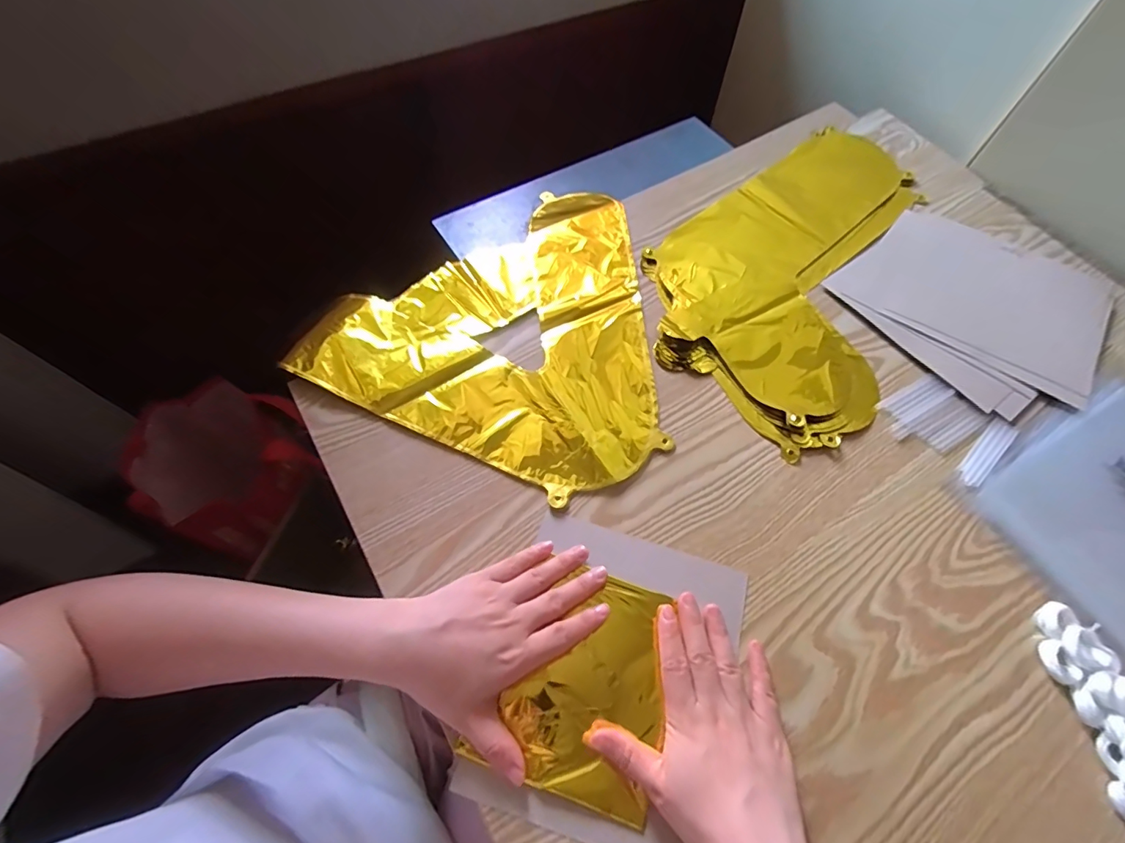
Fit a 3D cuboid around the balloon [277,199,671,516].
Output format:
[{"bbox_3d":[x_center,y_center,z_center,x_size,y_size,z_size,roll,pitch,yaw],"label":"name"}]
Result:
[{"bbox_3d":[-0.029,-0.116,0.479,0.311,0.009,0.330,25,64,11],"label":"balloon"}]

